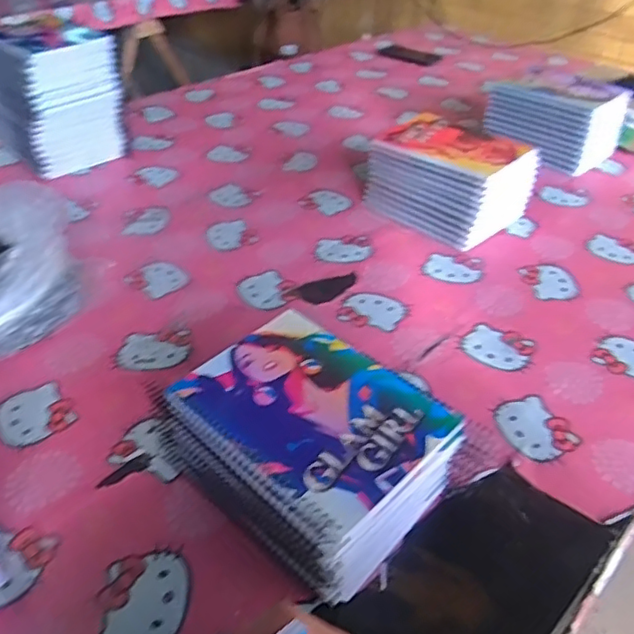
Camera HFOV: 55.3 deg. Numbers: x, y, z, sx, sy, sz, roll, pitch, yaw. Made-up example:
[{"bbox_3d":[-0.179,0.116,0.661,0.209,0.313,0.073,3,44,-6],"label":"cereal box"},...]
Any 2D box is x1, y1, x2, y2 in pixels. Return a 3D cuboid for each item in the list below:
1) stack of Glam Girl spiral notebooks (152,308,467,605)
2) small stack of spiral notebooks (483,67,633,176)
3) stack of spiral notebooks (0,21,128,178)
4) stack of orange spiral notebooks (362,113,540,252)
[{"bbox_3d":[-0.006,0.115,0.517,0.208,0.119,0.160,32,48,31],"label":"stack of Glam Girl spiral notebooks"},{"bbox_3d":[0.444,-0.374,1.136,0.219,0.118,0.156,31,47,31],"label":"small stack of spiral notebooks"},{"bbox_3d":[-0.461,-0.382,1.048,0.196,0.198,0.168,30,47,30],"label":"stack of spiral notebooks"},{"bbox_3d":[0.199,-0.208,0.932,0.209,0.125,0.144,31,47,30],"label":"stack of orange spiral notebooks"}]

